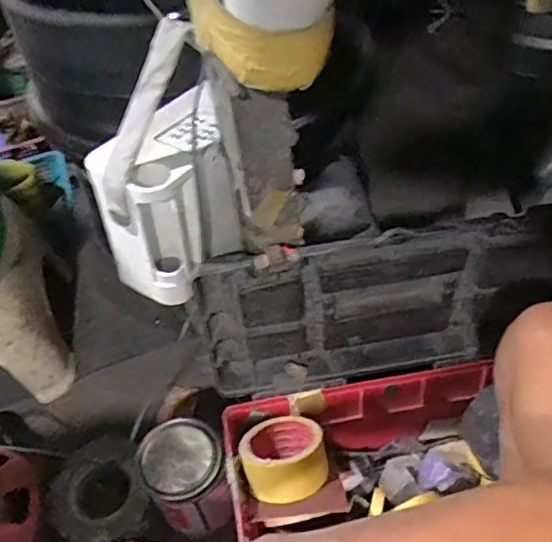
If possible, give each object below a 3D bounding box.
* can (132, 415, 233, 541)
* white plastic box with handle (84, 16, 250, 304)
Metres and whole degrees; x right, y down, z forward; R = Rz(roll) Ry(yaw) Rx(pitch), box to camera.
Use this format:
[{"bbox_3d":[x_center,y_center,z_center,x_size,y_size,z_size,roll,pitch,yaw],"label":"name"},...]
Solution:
[{"bbox_3d":[-0.103,0.249,0.692,0.097,0.106,0.106,-30,51,-20],"label":"can"},{"bbox_3d":[-0.105,-0.083,0.550,0.134,0.232,0.082,-29,51,-19],"label":"white plastic box with handle"}]

